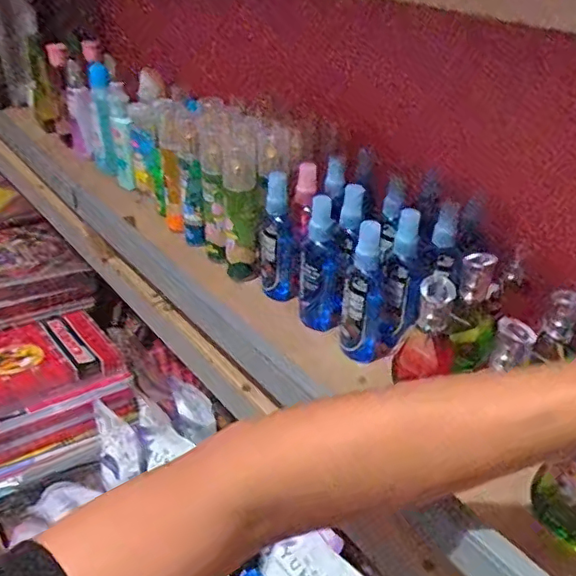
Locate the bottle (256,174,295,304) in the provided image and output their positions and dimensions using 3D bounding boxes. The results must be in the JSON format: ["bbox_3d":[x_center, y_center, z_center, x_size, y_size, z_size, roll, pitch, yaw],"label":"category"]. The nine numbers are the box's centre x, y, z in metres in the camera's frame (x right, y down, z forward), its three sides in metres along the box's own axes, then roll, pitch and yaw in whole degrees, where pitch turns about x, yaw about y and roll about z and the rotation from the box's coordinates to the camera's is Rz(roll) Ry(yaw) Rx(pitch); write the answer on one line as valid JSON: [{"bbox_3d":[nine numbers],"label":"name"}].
[{"bbox_3d":[-0.012,-0.051,0.621,0.039,0.140,0.036,-2,32,-11],"label":"bottle"}]

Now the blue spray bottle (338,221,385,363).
[{"bbox_3d":[0.075,0.009,0.539,0.043,0.144,0.028,12,32,10],"label":"blue spray bottle"}]

